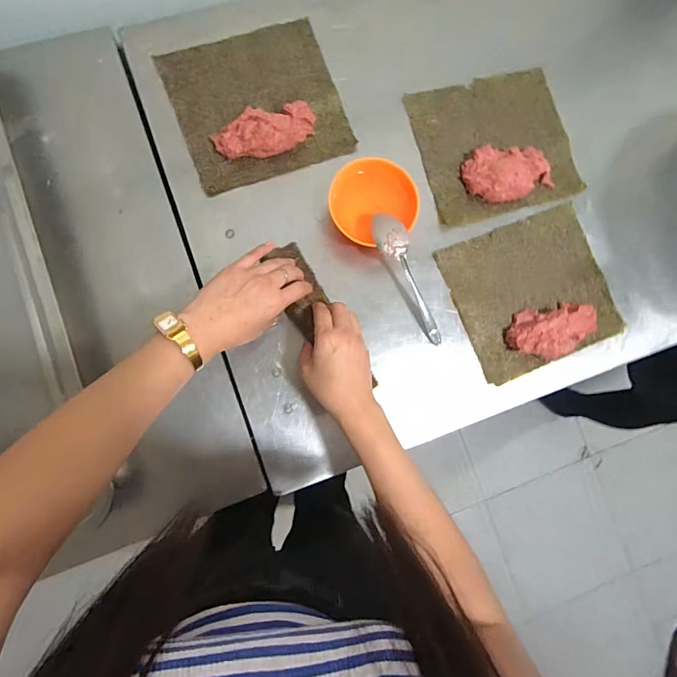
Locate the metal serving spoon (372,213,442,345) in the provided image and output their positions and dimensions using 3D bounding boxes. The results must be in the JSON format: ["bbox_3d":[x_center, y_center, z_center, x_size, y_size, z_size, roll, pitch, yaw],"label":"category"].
[{"bbox_3d":[0.086,-0.068,0.486,0.038,0.013,0.169,-29,104,-8],"label":"metal serving spoon"}]

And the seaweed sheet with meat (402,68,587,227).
[{"bbox_3d":[0.209,-0.259,0.534,0.198,0.028,0.182,-15,87,-8],"label":"seaweed sheet with meat"}]

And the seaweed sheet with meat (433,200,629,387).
[{"bbox_3d":[0.255,-0.061,0.522,0.206,0.029,0.183,-21,88,-8],"label":"seaweed sheet with meat"}]

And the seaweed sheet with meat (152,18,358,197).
[{"bbox_3d":[-0.098,-0.298,0.502,0.202,0.034,0.181,-22,88,-8],"label":"seaweed sheet with meat"}]

